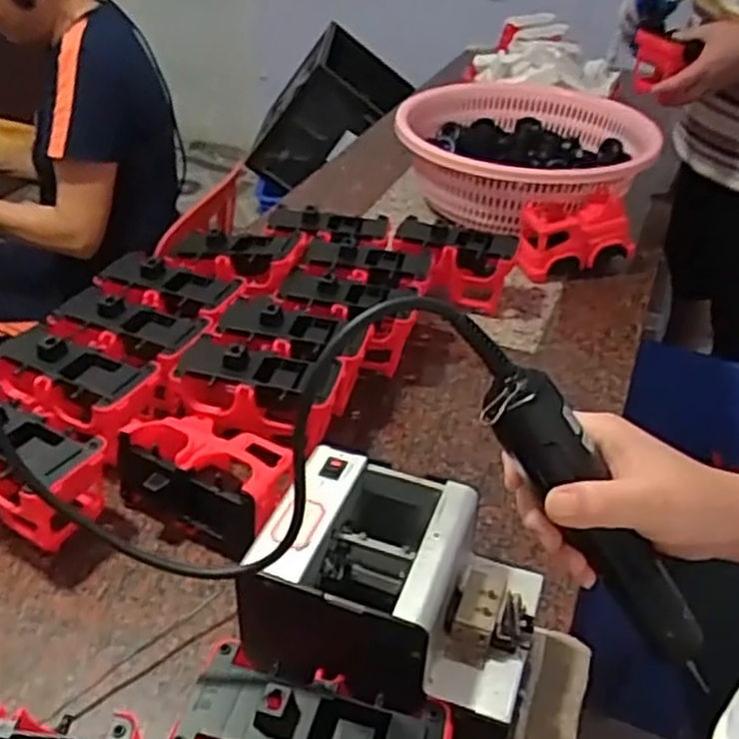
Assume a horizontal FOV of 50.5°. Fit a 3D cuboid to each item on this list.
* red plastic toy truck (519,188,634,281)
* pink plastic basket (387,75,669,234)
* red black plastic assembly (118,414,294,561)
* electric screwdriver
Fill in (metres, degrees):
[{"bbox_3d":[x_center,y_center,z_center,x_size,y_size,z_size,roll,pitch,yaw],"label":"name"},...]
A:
[{"bbox_3d":[0.278,-0.189,1.081,0.153,0.088,0.090,-12,38,-18],"label":"red plastic toy truck"},{"bbox_3d":[0.234,-0.334,1.203,0.364,0.117,0.384,10,37,11],"label":"pink plastic basket"},{"bbox_3d":[-0.131,0.093,0.685,0.162,0.069,0.100,21,40,25],"label":"red black plastic assembly"},{"bbox_3d":[0.126,0.088,0.412,0.034,0.213,0.038,-24,27,25],"label":"electric screwdriver"}]

